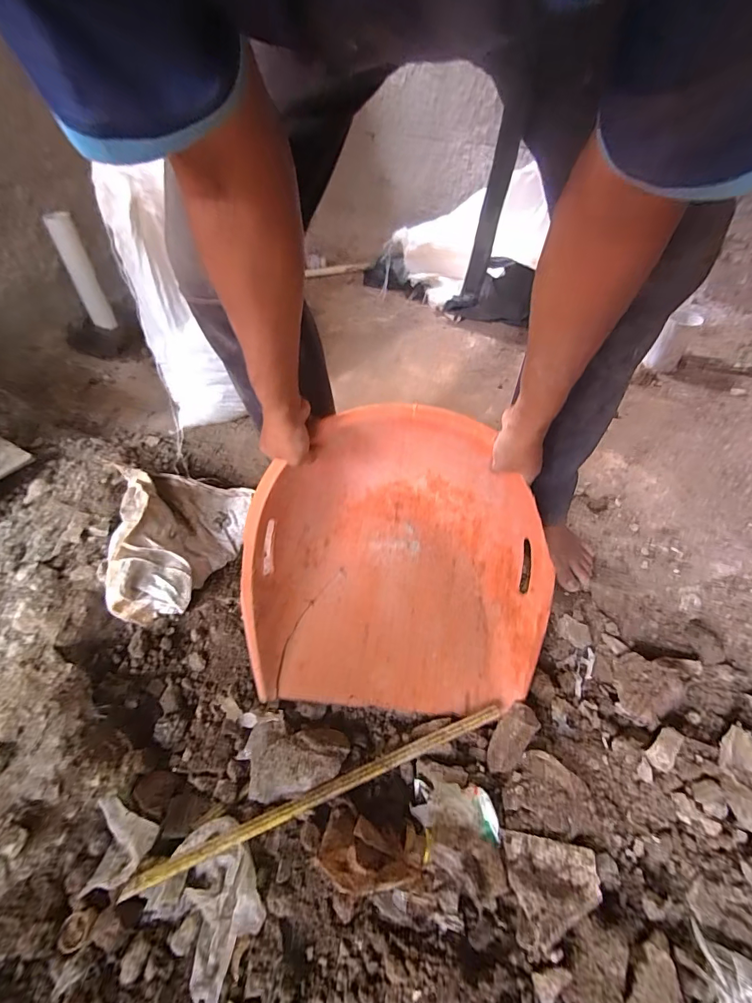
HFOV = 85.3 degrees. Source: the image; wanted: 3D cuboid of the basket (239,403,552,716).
[{"bbox_3d":[0.029,0.066,0.587,0.407,0.250,0.351,4,48,3],"label":"basket"}]

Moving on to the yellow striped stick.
[{"bbox_3d":[-0.048,0.338,0.483,0.446,0.021,0.018,-17,50,-15],"label":"yellow striped stick"}]

